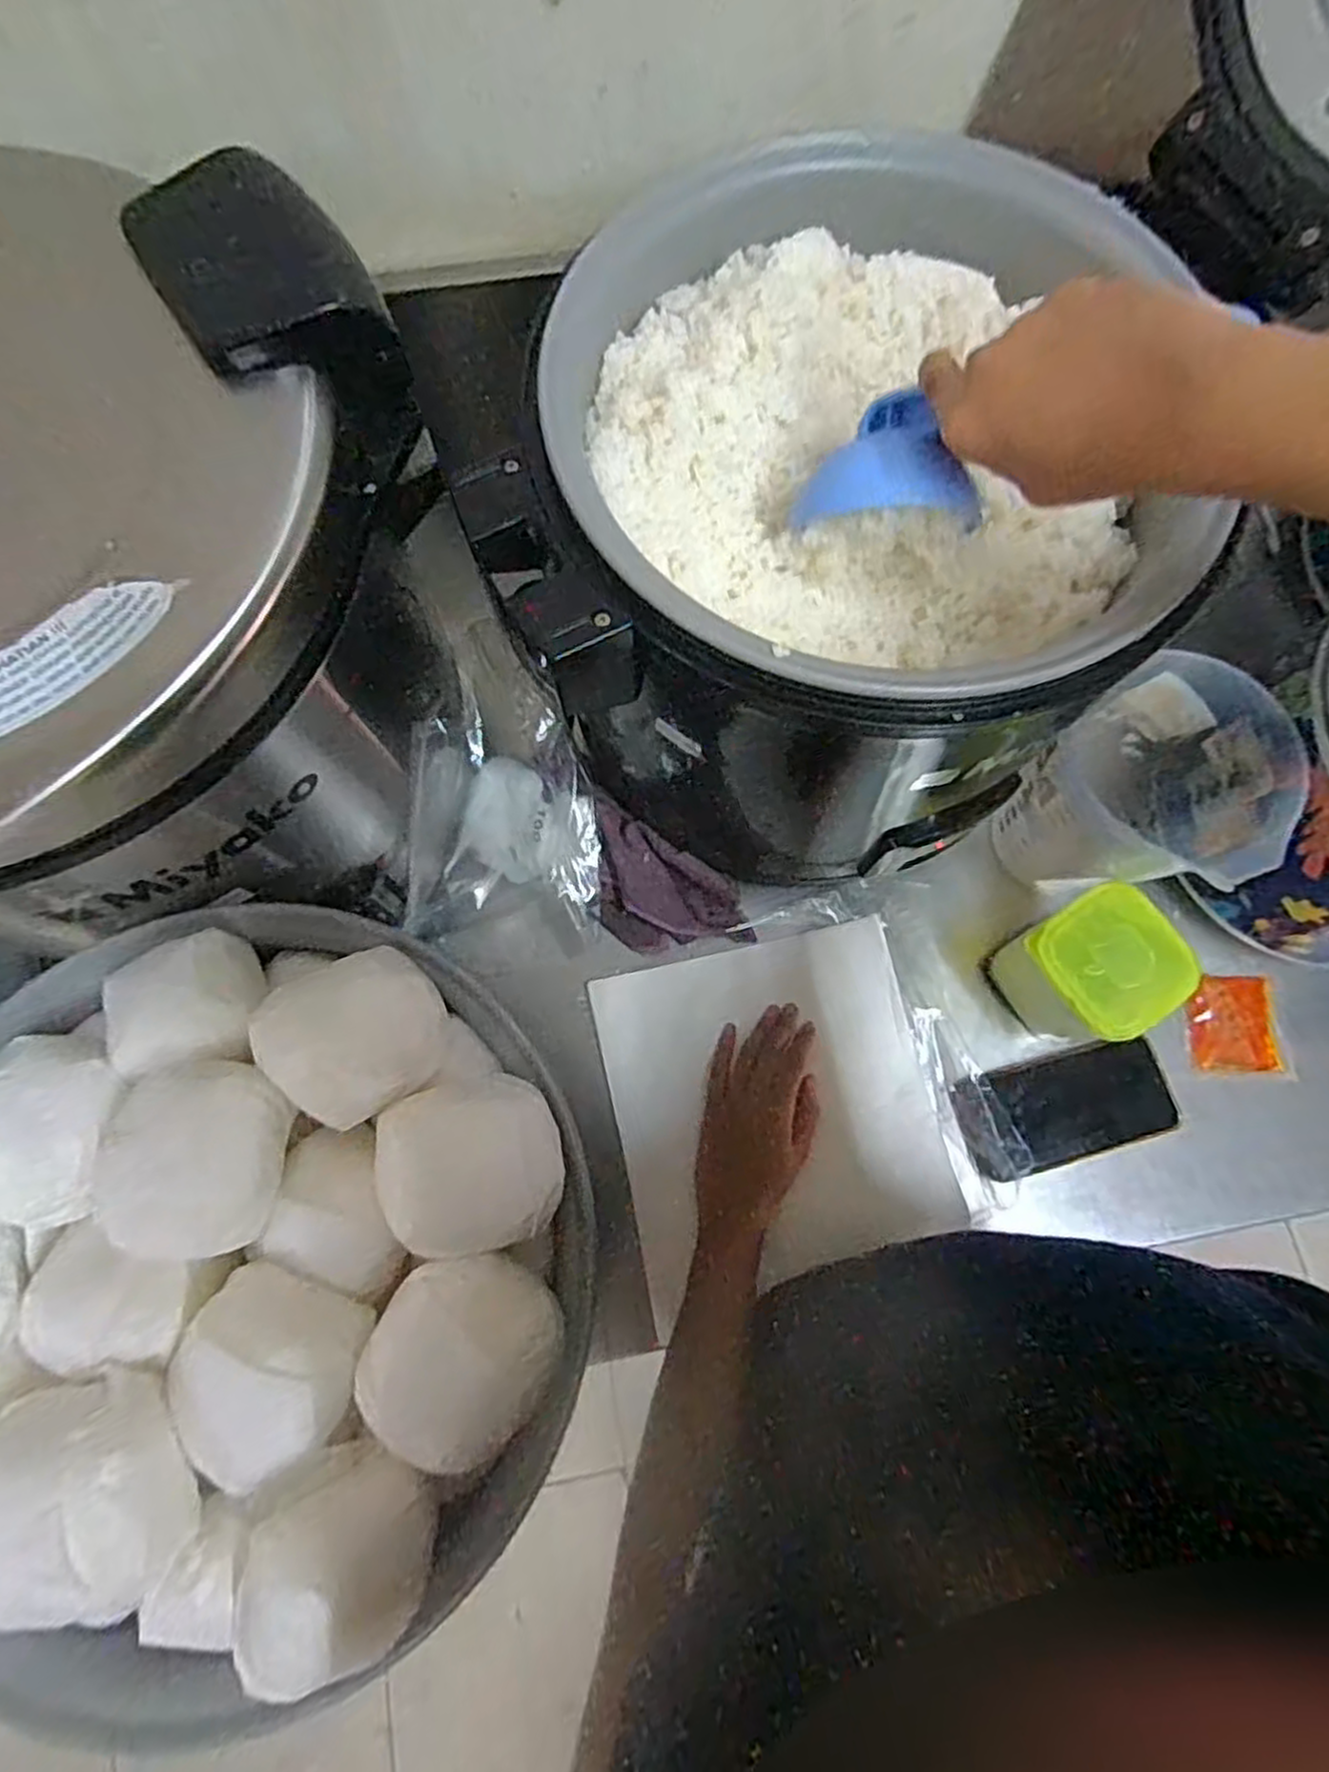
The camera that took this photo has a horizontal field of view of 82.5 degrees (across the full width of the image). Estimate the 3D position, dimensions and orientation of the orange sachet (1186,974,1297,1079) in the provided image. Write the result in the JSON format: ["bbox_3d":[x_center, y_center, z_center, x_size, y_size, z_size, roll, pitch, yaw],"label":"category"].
[{"bbox_3d":[0.471,0.115,0.626,0.081,0.015,0.080,3,75,0],"label":"orange sachet"}]

